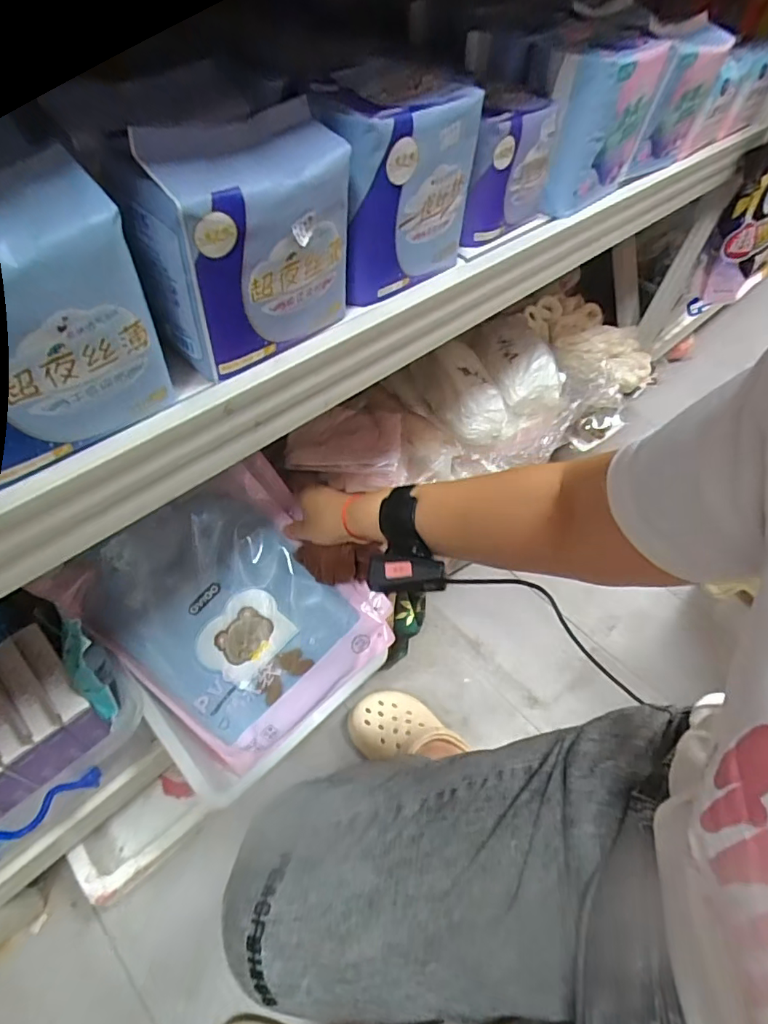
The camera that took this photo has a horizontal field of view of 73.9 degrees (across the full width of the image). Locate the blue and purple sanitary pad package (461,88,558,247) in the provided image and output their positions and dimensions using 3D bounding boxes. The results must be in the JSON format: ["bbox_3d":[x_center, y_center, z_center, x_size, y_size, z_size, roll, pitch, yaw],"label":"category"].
[{"bbox_3d":[0.096,-0.301,0.450,0.101,0.095,0.049,-32,62,-25],"label":"blue and purple sanitary pad package"}]

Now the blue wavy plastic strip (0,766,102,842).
[{"bbox_3d":[-0.309,0.273,0.454,0.018,0.038,0.108,39,60,22],"label":"blue wavy plastic strip"}]

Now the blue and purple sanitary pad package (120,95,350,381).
[{"bbox_3d":[-0.085,-0.166,0.317,0.064,0.116,0.125,34,58,20],"label":"blue and purple sanitary pad package"}]

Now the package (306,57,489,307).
[{"bbox_3d":[-0.003,-0.245,0.386,0.095,0.120,0.126,38,59,22],"label":"package"}]

